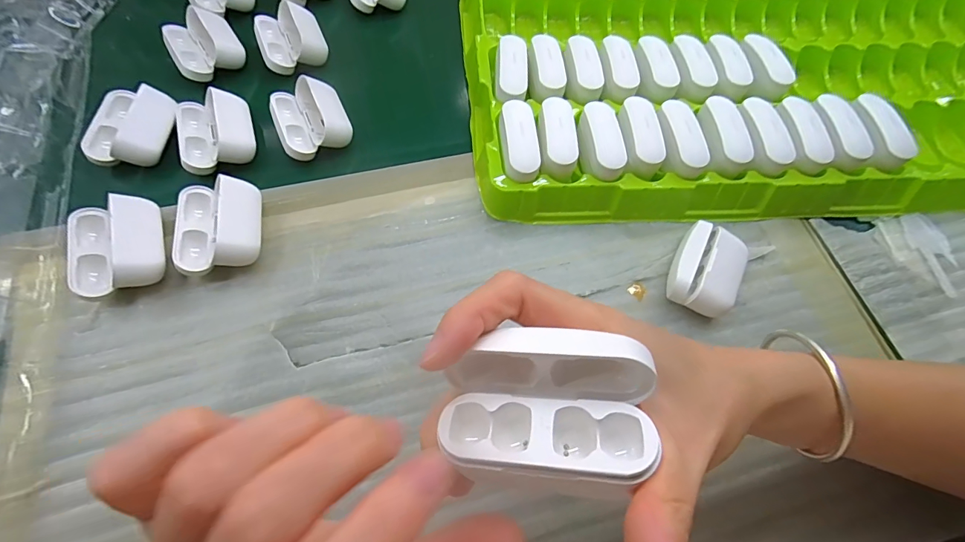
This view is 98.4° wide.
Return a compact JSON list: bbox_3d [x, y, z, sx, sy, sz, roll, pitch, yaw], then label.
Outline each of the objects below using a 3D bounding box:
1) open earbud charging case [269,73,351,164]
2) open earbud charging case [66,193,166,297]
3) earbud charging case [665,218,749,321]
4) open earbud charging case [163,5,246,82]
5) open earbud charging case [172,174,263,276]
[{"bbox_3d":[-0.136,-0.121,0.333,0.053,0.032,0.063,-22,70,-13],"label":"open earbud charging case"},{"bbox_3d":[-0.238,-0.016,0.271,0.051,0.029,0.064,-16,68,-10],"label":"open earbud charging case"},{"bbox_3d":[0.155,0.000,0.288,0.044,0.023,0.061,26,67,8],"label":"earbud charging case"},{"bbox_3d":[-0.239,-0.196,0.356,0.053,0.029,0.060,-30,72,-15],"label":"open earbud charging case"},{"bbox_3d":[-0.176,-0.032,0.278,0.052,0.030,0.066,-5,67,-6],"label":"open earbud charging case"}]

